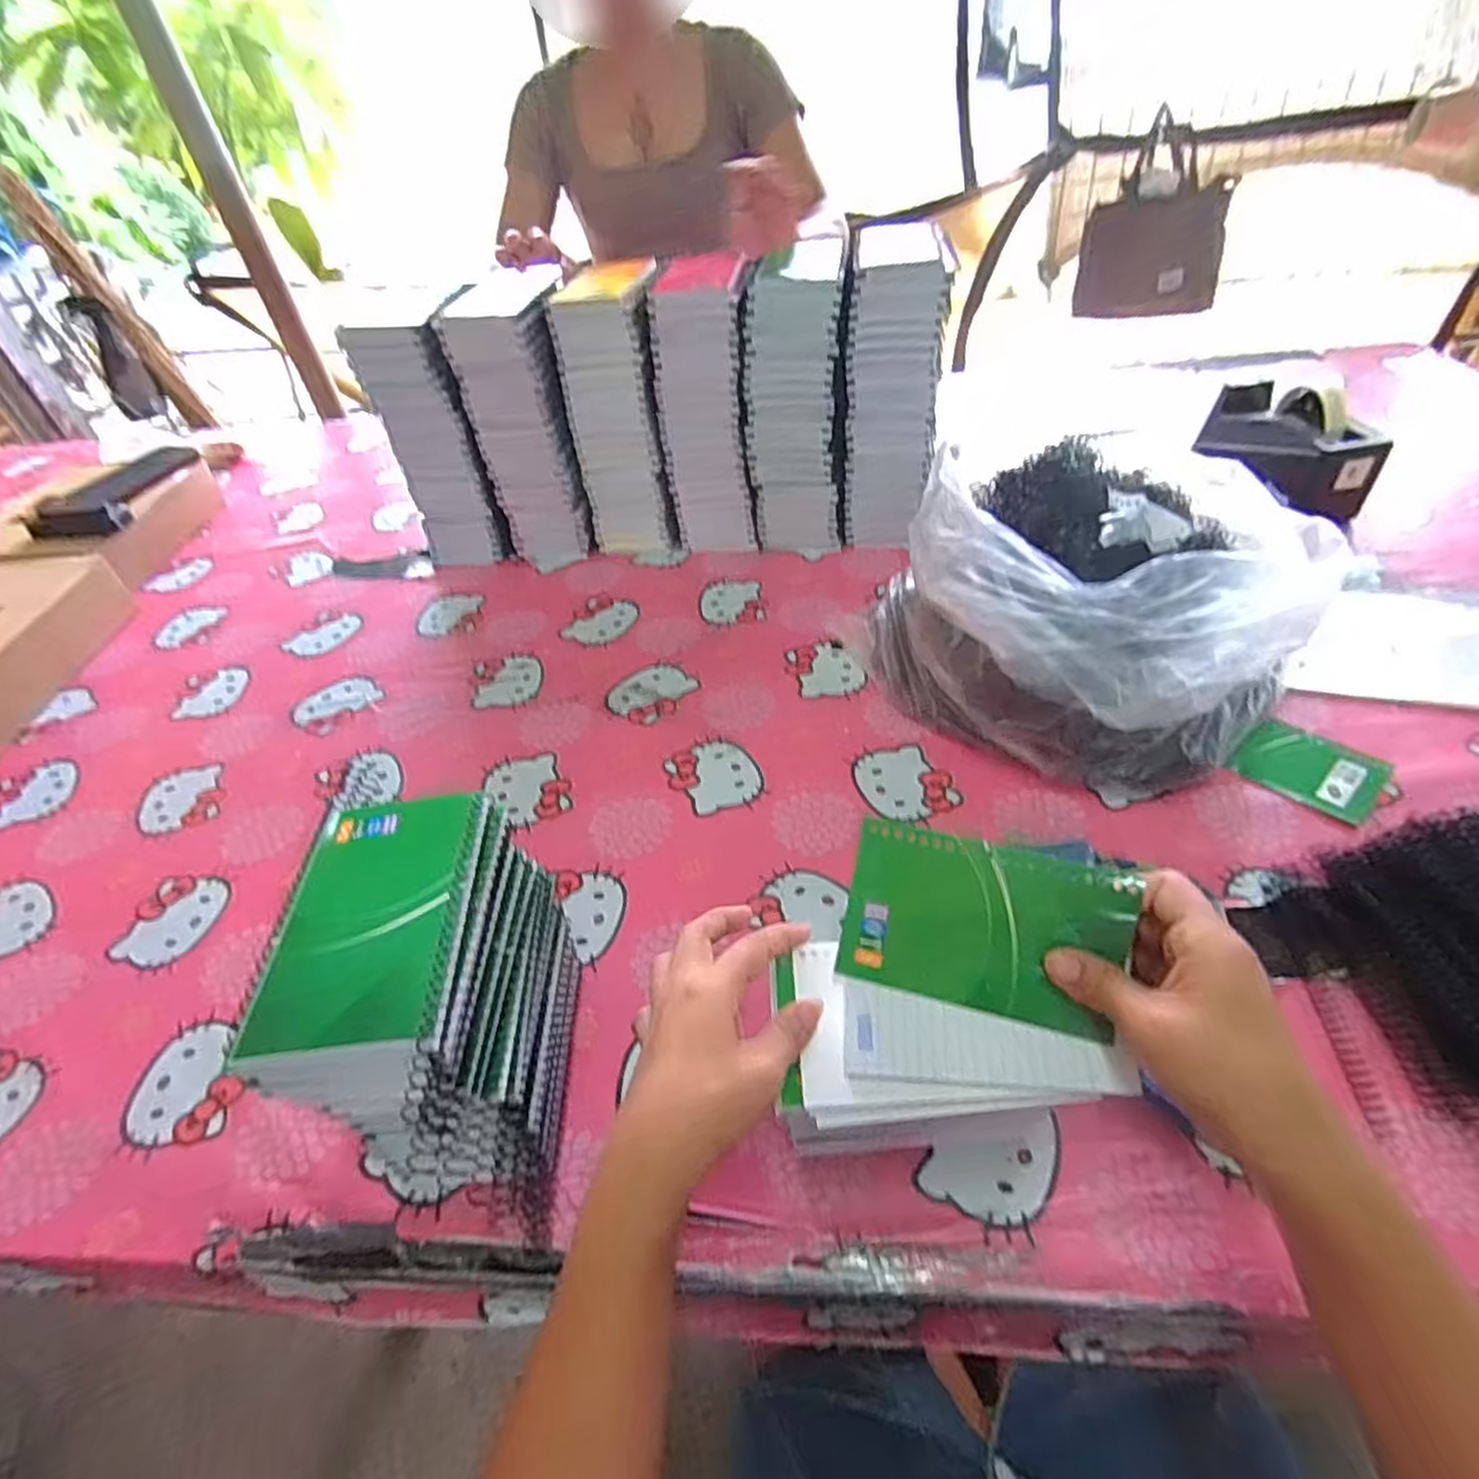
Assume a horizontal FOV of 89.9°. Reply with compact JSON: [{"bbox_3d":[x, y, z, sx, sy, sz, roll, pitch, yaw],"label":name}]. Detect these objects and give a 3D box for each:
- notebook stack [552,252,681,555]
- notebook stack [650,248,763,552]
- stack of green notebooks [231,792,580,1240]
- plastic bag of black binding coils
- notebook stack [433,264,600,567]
[{"bbox_3d":[-0.131,-0.378,0.851,0.109,0.288,0.152,-6,45,1],"label":"notebook stack"},{"bbox_3d":[-0.029,-0.369,0.836,0.095,0.279,0.125,1,45,8],"label":"notebook stack"},{"bbox_3d":[-0.154,0.149,0.396,0.091,0.191,0.157,-3,45,4],"label":"stack of green notebooks"},{"bbox_3d":[0.274,-0.114,0.609,0.306,0.177,0.247,33,57,33],"label":"plastic bag of black binding coils"},{"bbox_3d":[-0.235,-0.367,0.856,0.108,0.284,0.171,-6,45,1],"label":"notebook stack"}]

